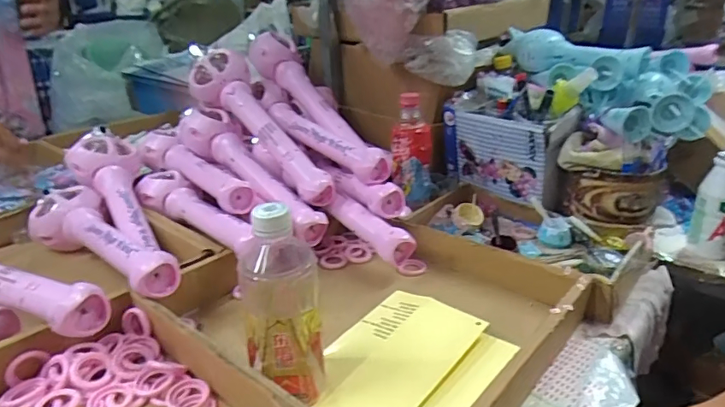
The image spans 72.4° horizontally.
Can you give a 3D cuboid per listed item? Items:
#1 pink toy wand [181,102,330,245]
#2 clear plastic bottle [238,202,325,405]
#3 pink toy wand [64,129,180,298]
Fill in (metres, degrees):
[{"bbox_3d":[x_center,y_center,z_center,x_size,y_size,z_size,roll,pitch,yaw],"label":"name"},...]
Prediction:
[{"bbox_3d":[-0.174,-0.055,0.743,0.067,0.062,0.342,-22,48,-39],"label":"pink toy wand"},{"bbox_3d":[-0.070,0.089,0.430,0.064,0.179,0.060,-5,24,-13],"label":"clear plastic bottle"},{"bbox_3d":[-0.324,-0.004,0.662,0.096,0.091,0.391,-15,26,-28],"label":"pink toy wand"}]

